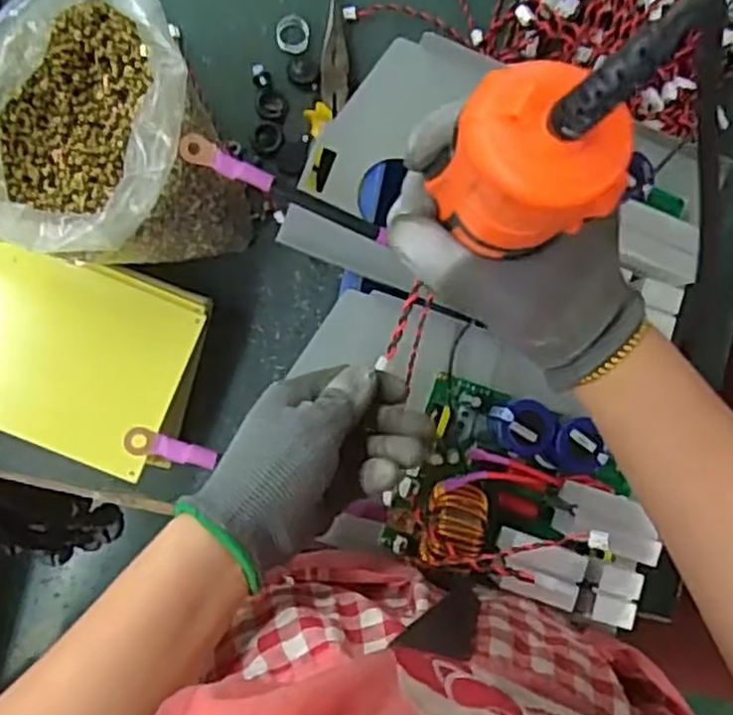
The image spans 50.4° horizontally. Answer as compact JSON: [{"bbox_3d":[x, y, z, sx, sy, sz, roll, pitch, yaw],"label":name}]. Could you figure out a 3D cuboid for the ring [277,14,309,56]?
[{"bbox_3d":[-0.058,-0.252,0.607,0.026,0.006,0.030,1,88,-5],"label":"ring"}]

